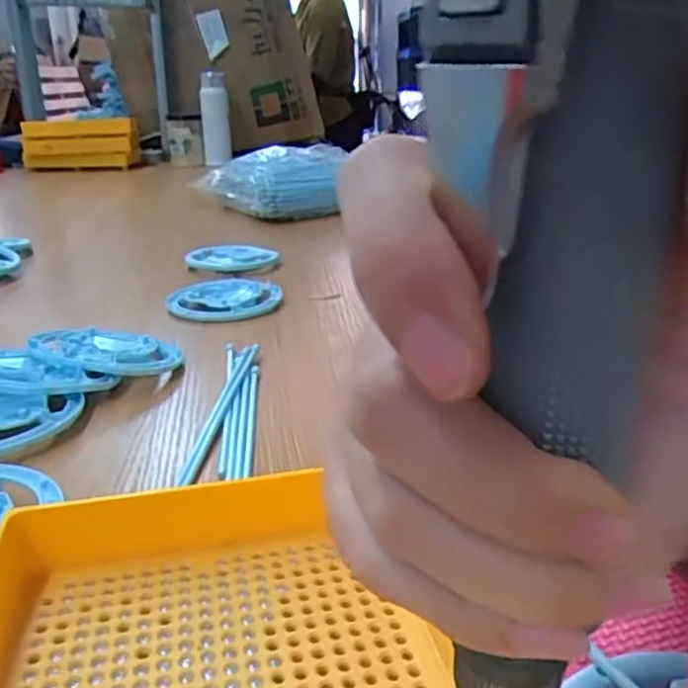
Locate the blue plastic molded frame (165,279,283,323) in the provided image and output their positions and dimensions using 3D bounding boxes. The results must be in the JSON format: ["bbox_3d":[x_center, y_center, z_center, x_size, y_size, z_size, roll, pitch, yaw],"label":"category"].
[{"bbox_3d":[-0.113,-0.042,0.655,0.098,0.017,0.103,-12,24,-28],"label":"blue plastic molded frame"}]

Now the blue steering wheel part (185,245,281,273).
[{"bbox_3d":[-0.126,-0.097,0.787,0.087,0.007,0.082,1,29,-1],"label":"blue steering wheel part"}]

